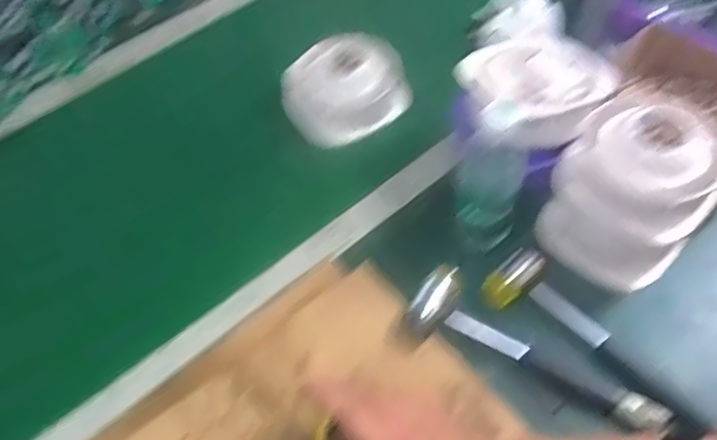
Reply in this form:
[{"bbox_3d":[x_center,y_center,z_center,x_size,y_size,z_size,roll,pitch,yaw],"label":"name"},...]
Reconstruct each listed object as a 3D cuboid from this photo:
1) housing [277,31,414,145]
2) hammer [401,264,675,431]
[{"bbox_3d":[-0.018,-0.173,0.793,0.136,0.081,0.132,-34,60,-21],"label":"housing"},{"bbox_3d":[0.168,0.123,0.584,0.250,0.027,0.068,23,58,18],"label":"hammer"}]

